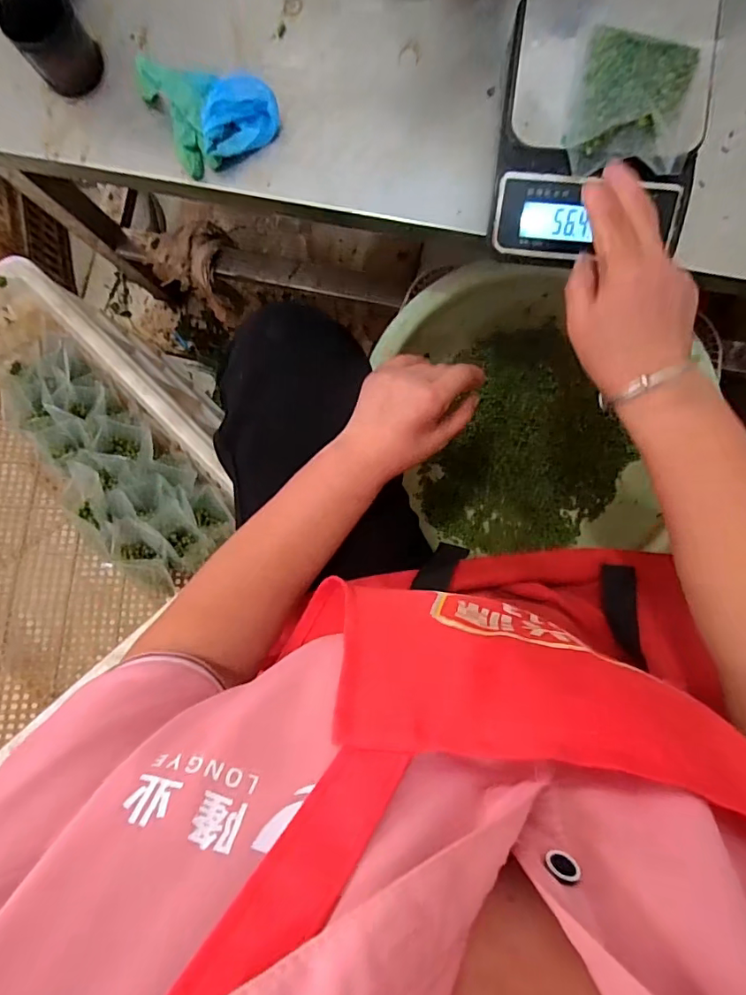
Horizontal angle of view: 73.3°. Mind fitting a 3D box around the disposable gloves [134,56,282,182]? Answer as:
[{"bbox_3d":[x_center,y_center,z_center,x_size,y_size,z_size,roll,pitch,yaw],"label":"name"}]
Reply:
[{"bbox_3d":[-0.145,-0.349,0.446,0.108,0.042,0.090,-22,87,4],"label":"disposable gloves"}]

